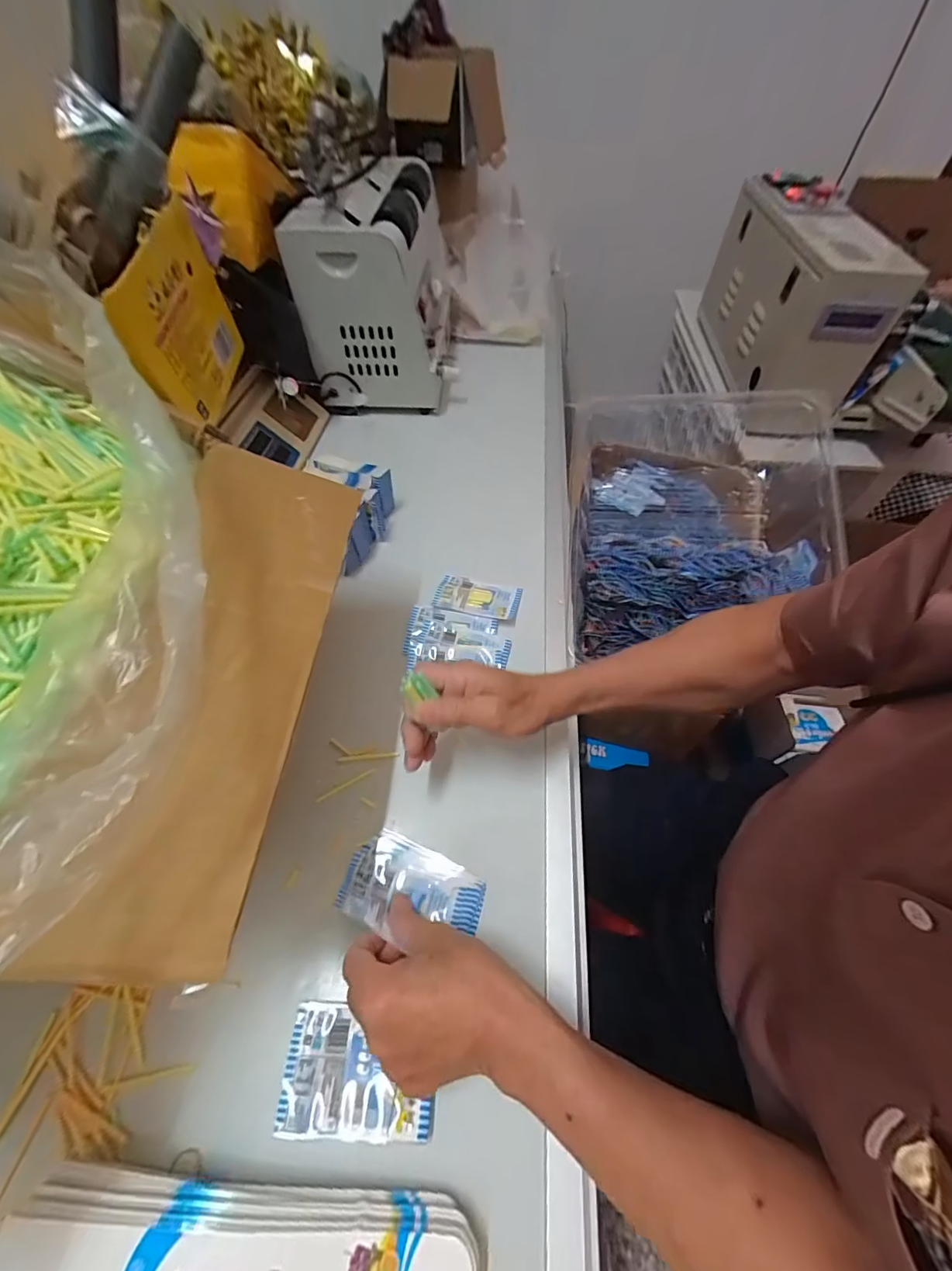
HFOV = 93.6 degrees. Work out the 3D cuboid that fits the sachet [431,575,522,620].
[{"bbox_3d":[0.002,-0.049,0.562,0.103,0.018,0.060,13,57,8],"label":"sachet"}]

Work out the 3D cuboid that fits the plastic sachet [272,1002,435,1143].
[{"bbox_3d":[-0.082,0.305,0.315,0.103,0.010,0.067,2,56,1],"label":"plastic sachet"}]

